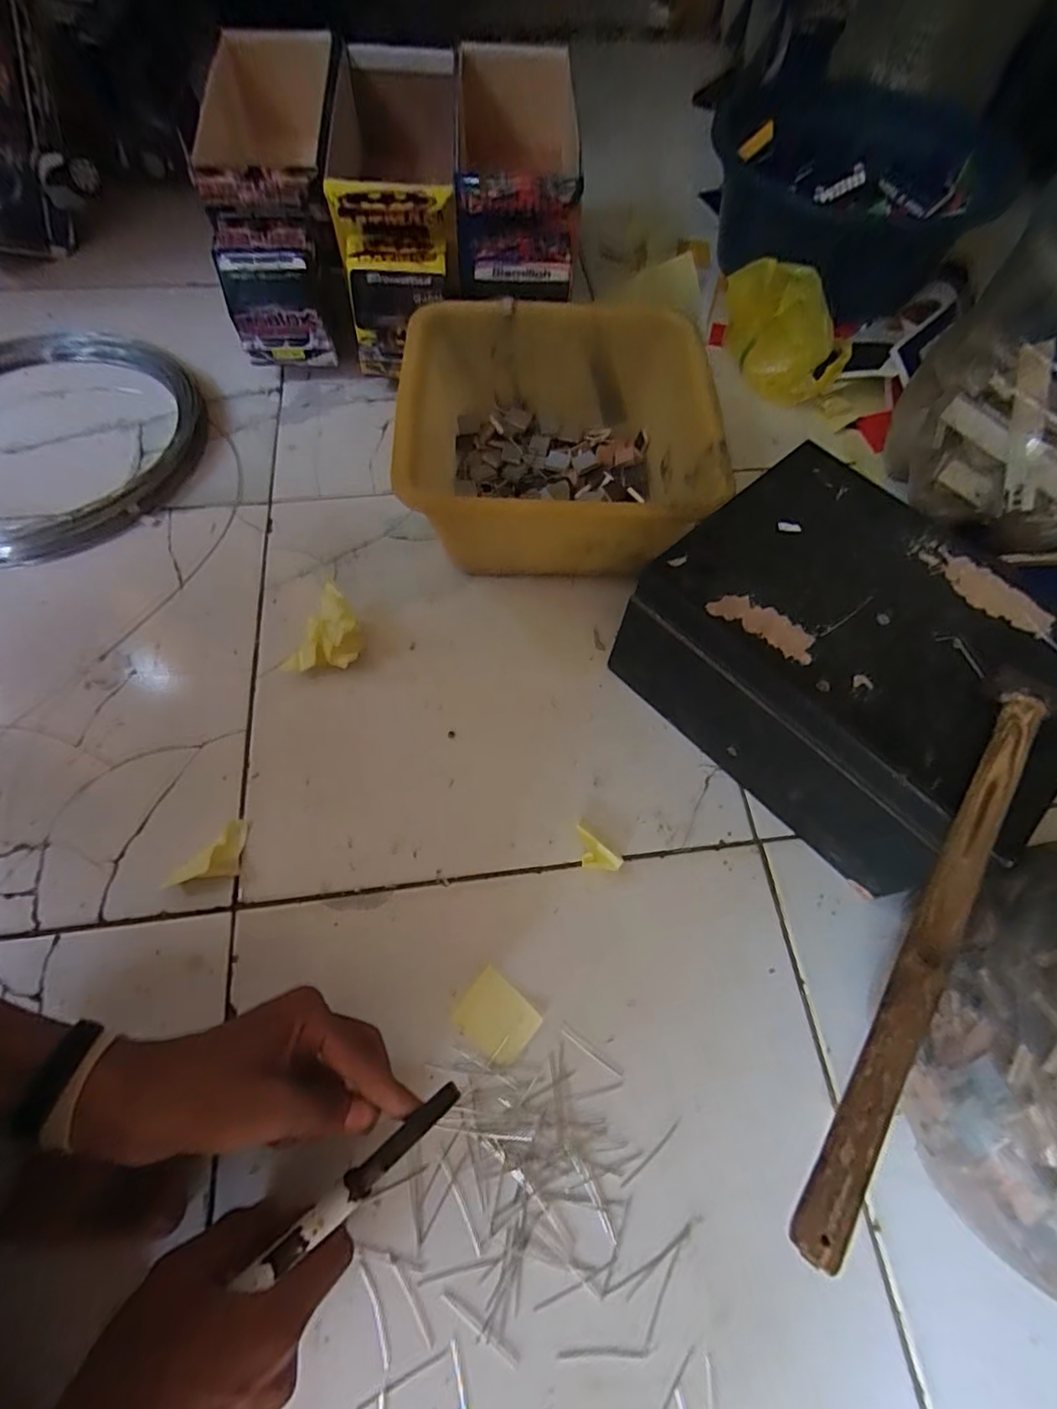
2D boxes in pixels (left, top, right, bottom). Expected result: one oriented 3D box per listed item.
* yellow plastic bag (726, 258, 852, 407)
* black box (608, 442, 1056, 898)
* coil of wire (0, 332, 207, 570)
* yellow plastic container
[{"bbox_3d":[0.293,-0.429,0.664,0.079,0.091,0.158,-29,70,-15],"label":"yellow plastic bag"},{"bbox_3d":[0.237,-0.030,0.447,0.207,0.140,0.272,-39,73,-18],"label":"black box"},{"bbox_3d":[-0.510,-0.263,0.588,0.330,0.032,0.304,1,65,-2],"label":"coil of wire"},{"bbox_3d":[0.032,-0.240,0.546,0.274,0.129,0.252,4,65,-1],"label":"yellow plastic container"}]

